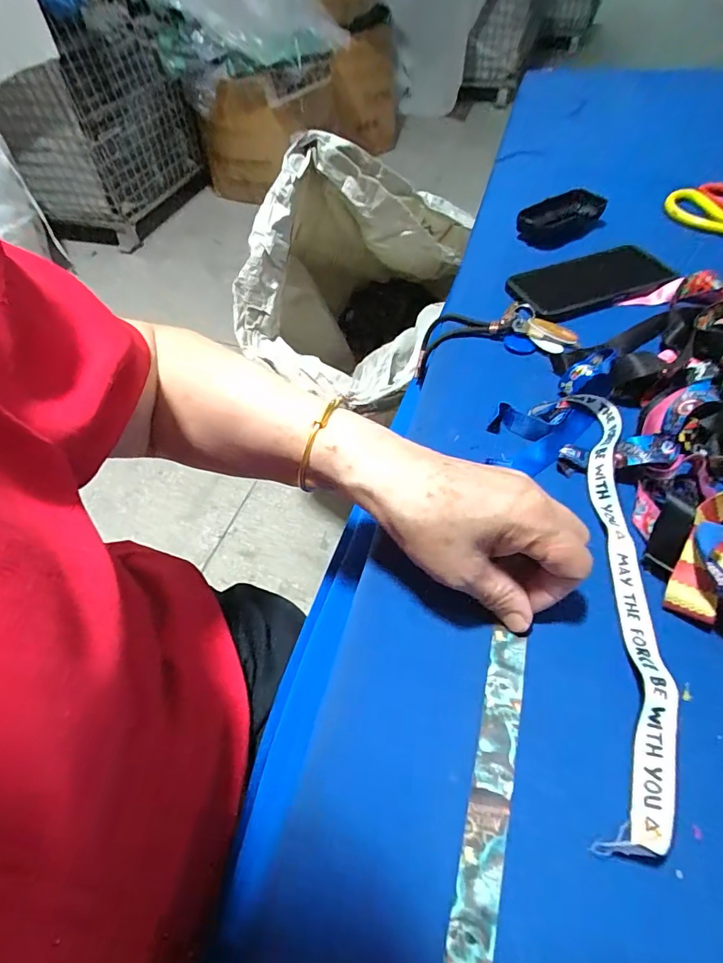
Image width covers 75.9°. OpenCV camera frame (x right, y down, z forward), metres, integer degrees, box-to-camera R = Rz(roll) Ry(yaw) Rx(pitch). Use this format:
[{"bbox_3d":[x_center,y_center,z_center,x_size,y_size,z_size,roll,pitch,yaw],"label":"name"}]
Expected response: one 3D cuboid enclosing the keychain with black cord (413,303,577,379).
[{"bbox_3d":[0.129,-0.150,0.463,0.157,0.043,0.052,0,53,23],"label":"keychain with black cord"}]

